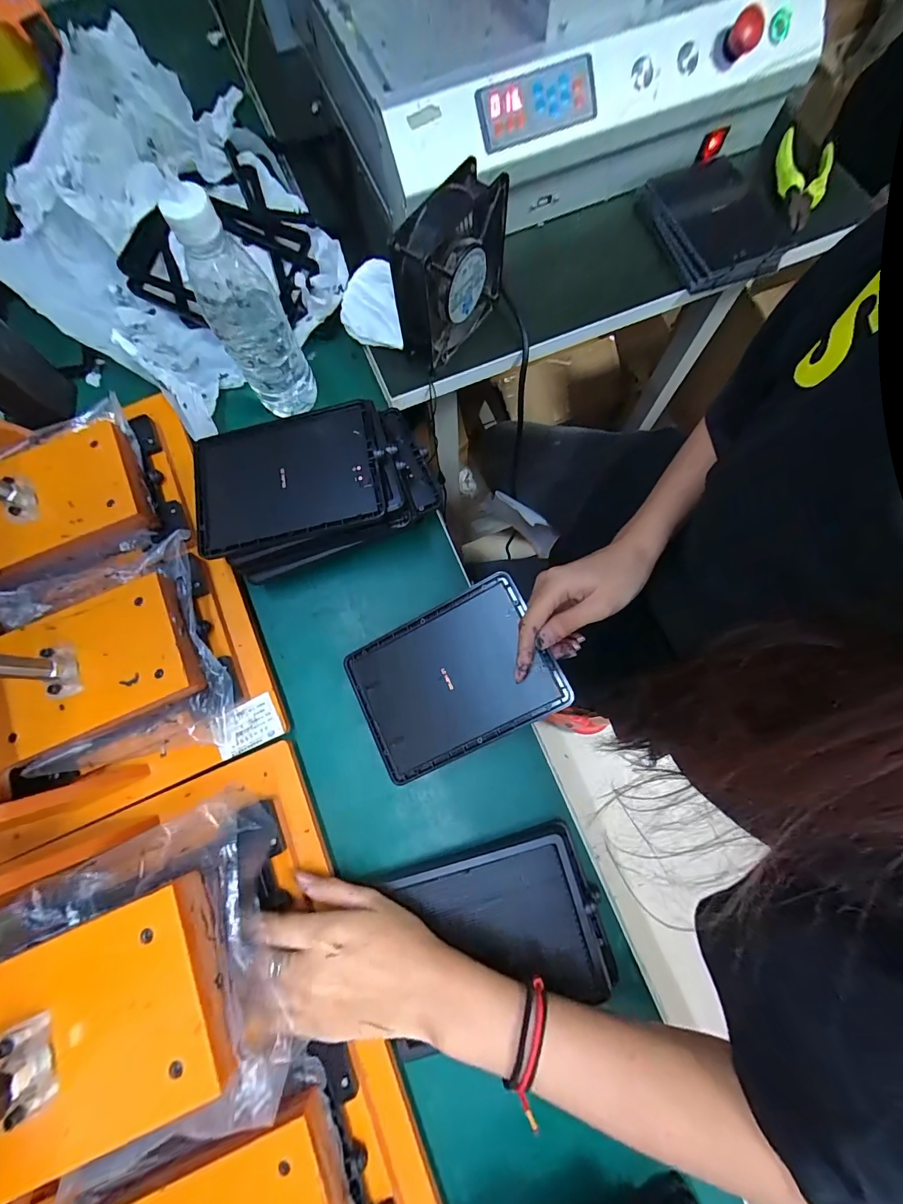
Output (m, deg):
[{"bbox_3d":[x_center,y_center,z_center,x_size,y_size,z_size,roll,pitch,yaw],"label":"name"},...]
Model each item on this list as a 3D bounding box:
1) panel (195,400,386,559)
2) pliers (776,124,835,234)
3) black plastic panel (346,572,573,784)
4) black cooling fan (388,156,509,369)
[{"bbox_3d":[-0.143,-0.109,0.359,0.162,0.013,0.114,-13,77,-1],"label":"panel"},{"bbox_3d":[0.378,-0.458,0.450,0.057,0.022,0.114,15,77,5],"label":"pliers"},{"bbox_3d":[-0.001,0.062,0.344,0.161,0.005,0.118,-28,77,9],"label":"black plastic panel"},{"bbox_3d":[-0.001,-0.305,0.385,0.043,0.121,0.107,39,81,10],"label":"black cooling fan"}]

